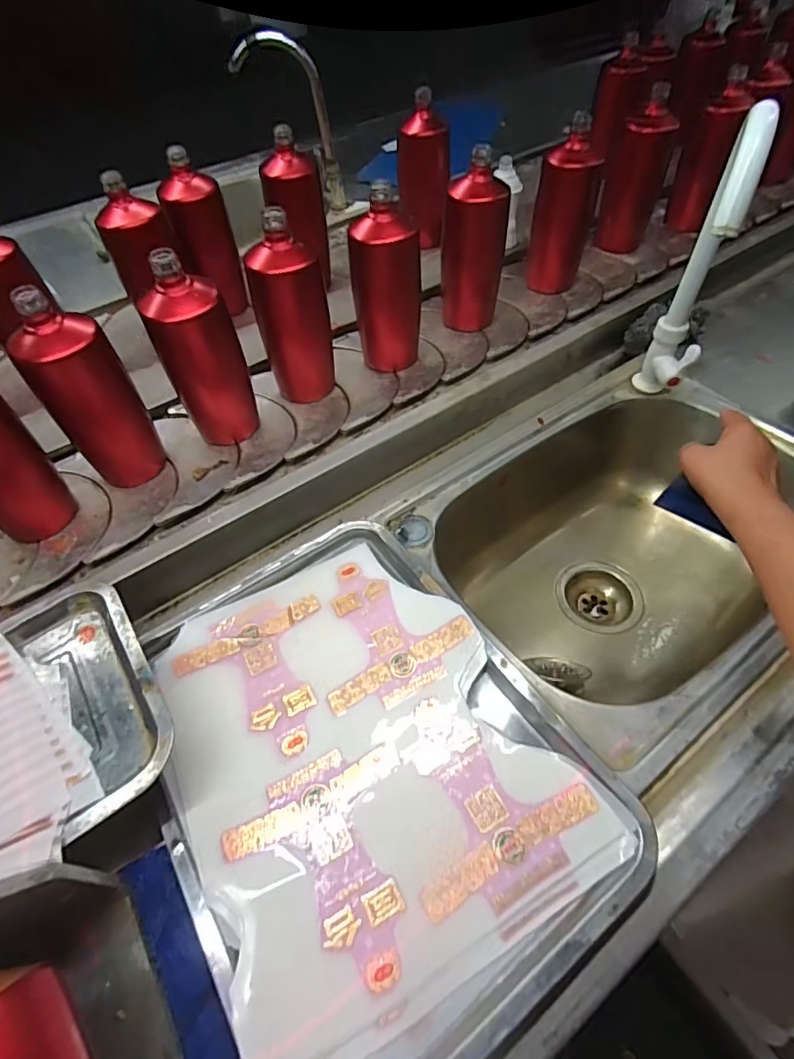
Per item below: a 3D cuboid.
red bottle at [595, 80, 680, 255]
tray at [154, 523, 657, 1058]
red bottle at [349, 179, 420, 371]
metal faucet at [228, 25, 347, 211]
[{"bbox_3d":[0.371,-0.548,0.809,0.080,0.192,0.068,10,53,13],"label":"red bottle"},{"bbox_3d":[-0.035,0.167,0.405,0.276,0.018,0.373,-31,55,-19],"label":"tray"},{"bbox_3d":[-0.014,-0.290,0.631,0.070,0.192,0.066,26,58,24],"label":"red bottle"},{"bbox_3d":[-0.195,-0.751,0.969,0.166,0.264,0.037,-1,51,5],"label":"metal faucet"}]

